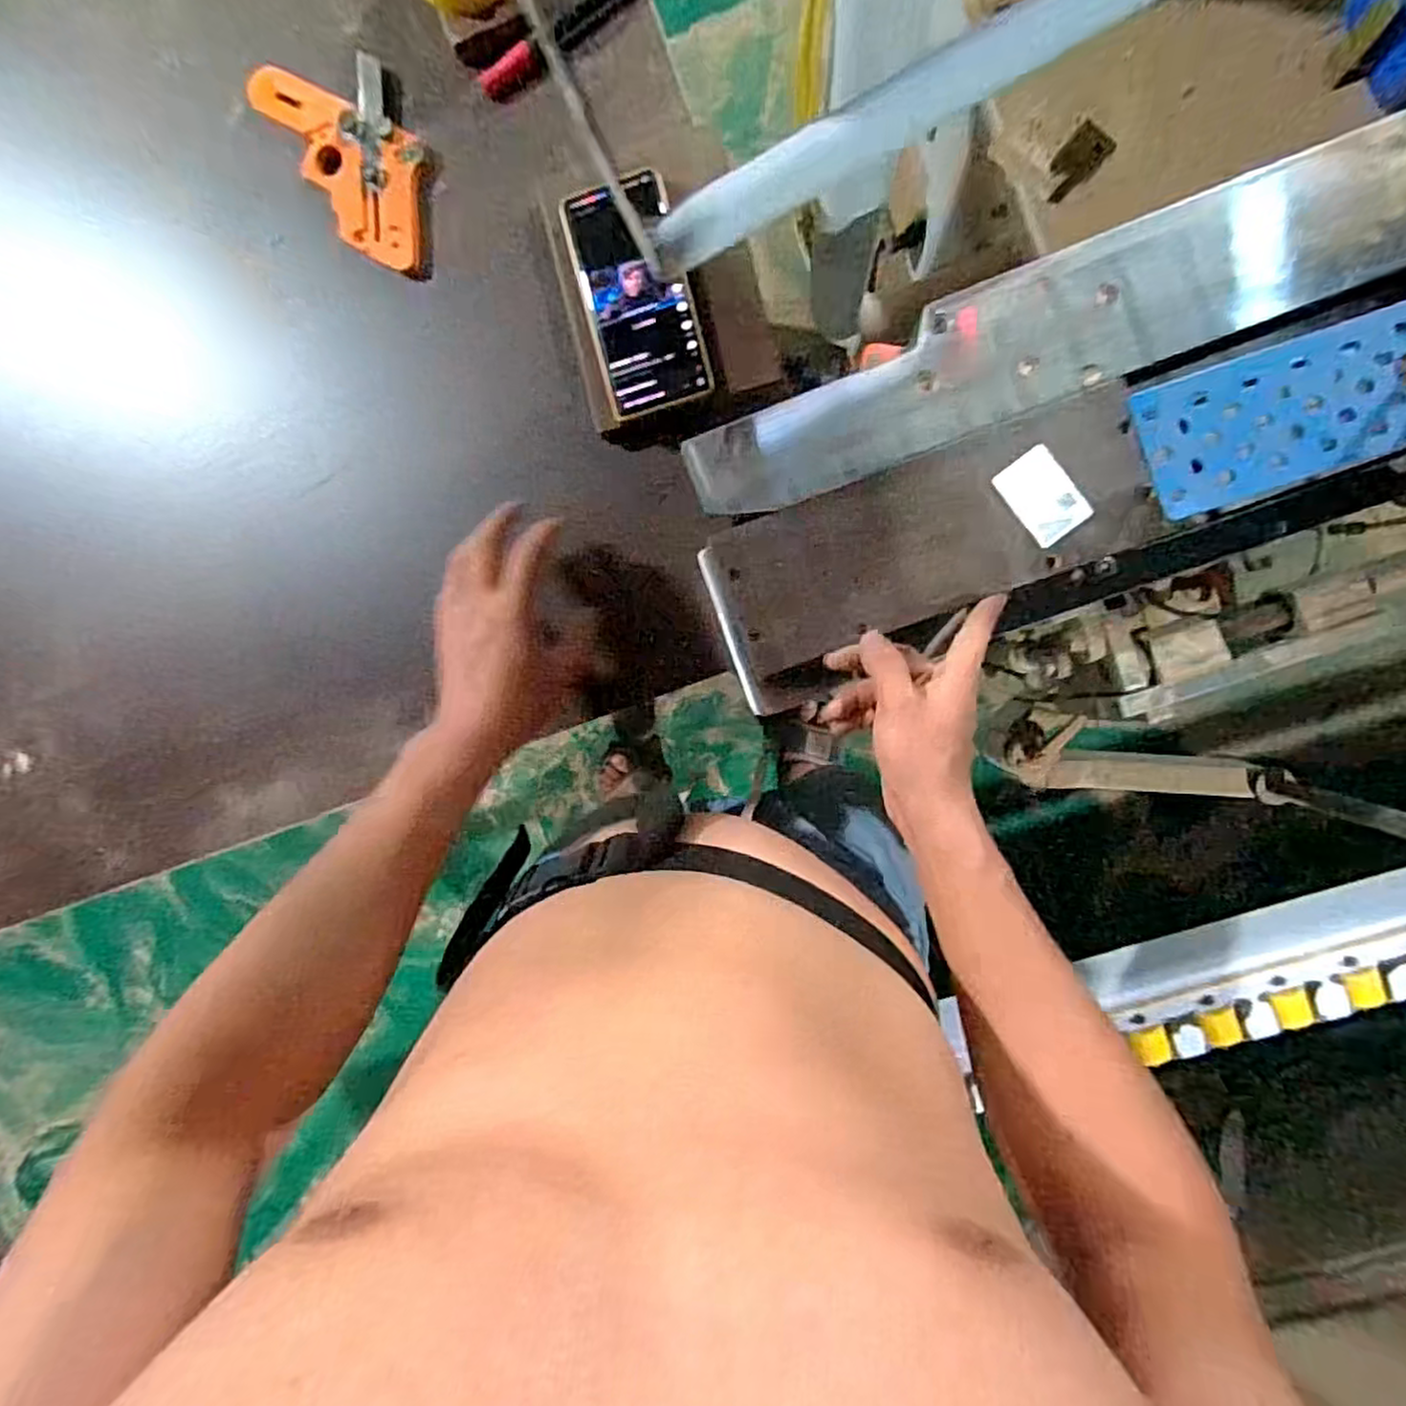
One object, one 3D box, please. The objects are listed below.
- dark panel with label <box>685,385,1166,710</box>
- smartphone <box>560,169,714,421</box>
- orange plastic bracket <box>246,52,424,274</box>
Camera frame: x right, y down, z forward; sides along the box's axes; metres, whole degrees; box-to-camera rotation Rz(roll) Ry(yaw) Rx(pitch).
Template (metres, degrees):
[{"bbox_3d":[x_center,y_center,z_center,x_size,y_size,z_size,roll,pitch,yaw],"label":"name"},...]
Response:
[{"bbox_3d":[0.154,-0.110,0.502,0.303,0.016,0.129,-23,91,12],"label":"dark panel with label"},{"bbox_3d":[-0.049,-0.297,0.516,0.076,0.008,0.163,-15,92,7],"label":"smartphone"},{"bbox_3d":[-0.271,-0.432,0.555,0.091,0.018,0.186,-34,90,7],"label":"orange plastic bracket"}]

